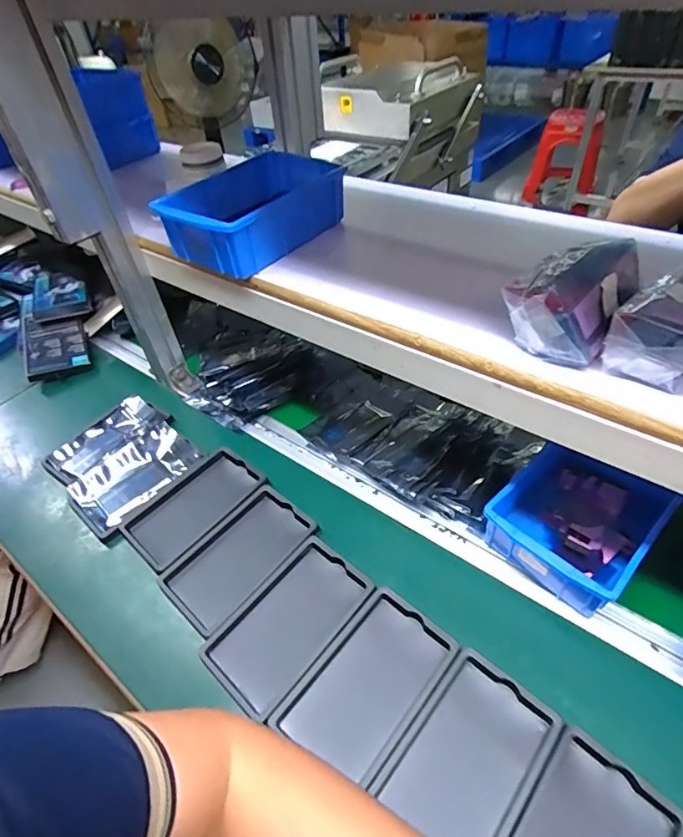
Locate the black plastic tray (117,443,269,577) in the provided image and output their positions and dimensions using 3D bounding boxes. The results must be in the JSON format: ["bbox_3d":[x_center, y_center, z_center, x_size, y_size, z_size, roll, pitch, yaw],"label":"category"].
[{"bbox_3d":[-0.179,0.103,0.572,0.099,0.014,0.160,32,55,32],"label":"black plastic tray"}]

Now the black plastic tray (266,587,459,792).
[{"bbox_3d":[0.026,0.239,0.423,0.092,0.020,0.152,31,55,32],"label":"black plastic tray"}]

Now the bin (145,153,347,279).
[{"bbox_3d":[-0.099,-0.246,0.553,0.134,0.062,0.192,25,52,28],"label":"bin"}]

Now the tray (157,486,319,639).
[{"bbox_3d":[-0.112,0.153,0.523,0.094,0.019,0.160,31,55,32],"label":"tray"}]

